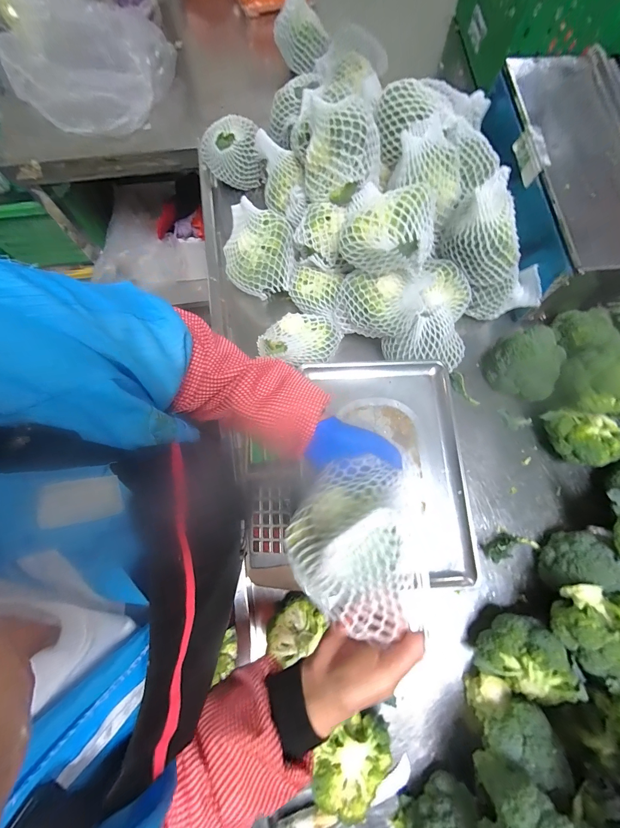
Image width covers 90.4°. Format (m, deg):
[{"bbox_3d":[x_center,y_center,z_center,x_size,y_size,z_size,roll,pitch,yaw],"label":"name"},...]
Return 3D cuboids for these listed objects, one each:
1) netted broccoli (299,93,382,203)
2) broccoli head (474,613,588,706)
[{"bbox_3d":[0.053,-0.421,0.495,0.126,0.109,0.107,1,75,0],"label":"netted broccoli"},{"bbox_3d":[0.321,0.358,0.449,0.108,0.079,0.105,29,77,7],"label":"broccoli head"}]

